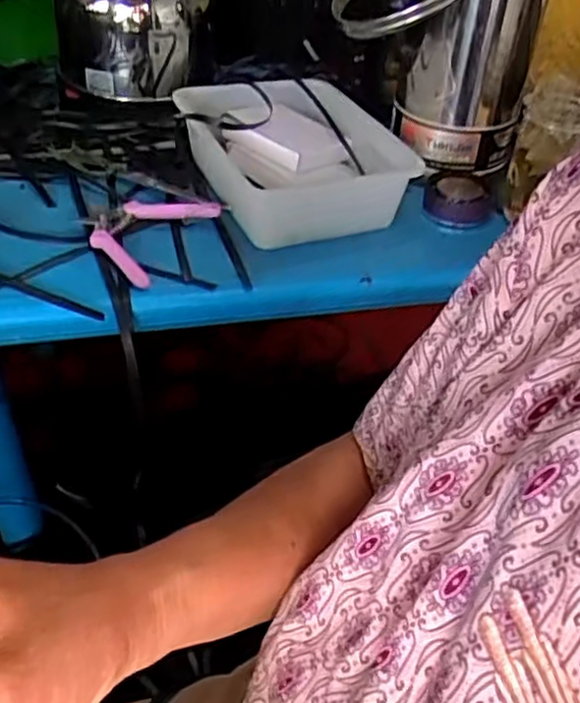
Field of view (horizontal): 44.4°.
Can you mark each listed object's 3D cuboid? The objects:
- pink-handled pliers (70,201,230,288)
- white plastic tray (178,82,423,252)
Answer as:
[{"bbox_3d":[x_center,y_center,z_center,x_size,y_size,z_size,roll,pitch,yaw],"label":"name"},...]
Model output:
[{"bbox_3d":[-0.157,-0.129,0.730,0.120,0.022,0.150,21,44,15],"label":"pink-handled pliers"},{"bbox_3d":[0.011,-0.225,0.809,0.217,0.069,0.250,-14,46,-22],"label":"white plastic tray"}]

